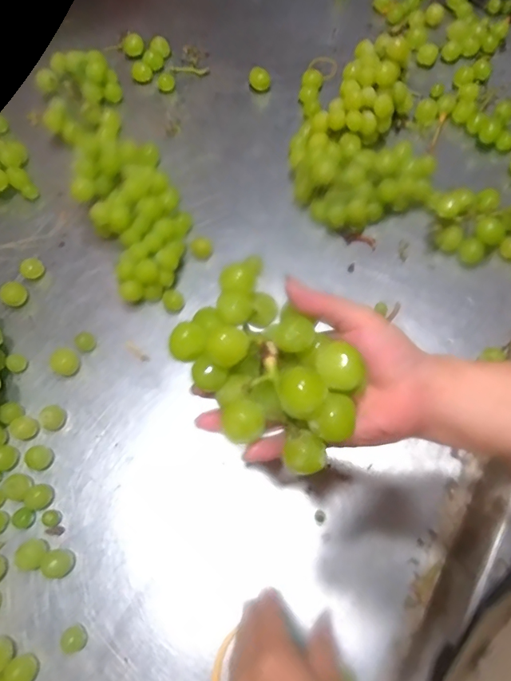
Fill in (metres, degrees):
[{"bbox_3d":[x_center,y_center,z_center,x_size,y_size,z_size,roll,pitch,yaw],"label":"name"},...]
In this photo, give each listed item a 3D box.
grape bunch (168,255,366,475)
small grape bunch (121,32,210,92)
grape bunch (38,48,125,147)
[{"bbox_3d":[0.008,0.009,0.274,0.120,0.041,0.083,40,75,15],"label":"grape bunch"},{"bbox_3d":[-0.141,-0.395,0.669,0.137,0.024,0.071,41,74,18],"label":"small grape bunch"},{"bbox_3d":[-0.237,-0.335,0.635,0.105,0.040,0.127,-18,67,-5],"label":"grape bunch"}]

